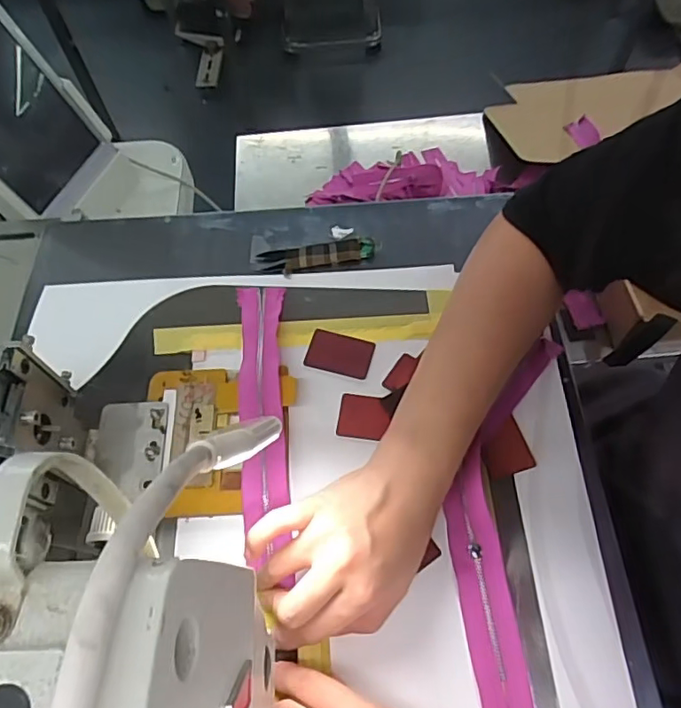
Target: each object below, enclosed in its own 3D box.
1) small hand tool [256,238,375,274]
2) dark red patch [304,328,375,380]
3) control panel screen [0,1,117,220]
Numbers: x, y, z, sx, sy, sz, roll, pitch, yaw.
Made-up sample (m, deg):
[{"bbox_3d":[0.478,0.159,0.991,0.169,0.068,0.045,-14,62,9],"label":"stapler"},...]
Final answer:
[{"bbox_3d":[-0.022,-0.089,0.500,0.102,0.007,0.026,-7,62,0],"label":"small hand tool"},{"bbox_3d":[0.000,-0.001,0.452,0.052,0.004,0.037,12,64,10],"label":"dark red patch"},{"bbox_3d":[-0.349,-0.255,0.593,0.029,0.211,0.151,10,63,27],"label":"control panel screen"}]

